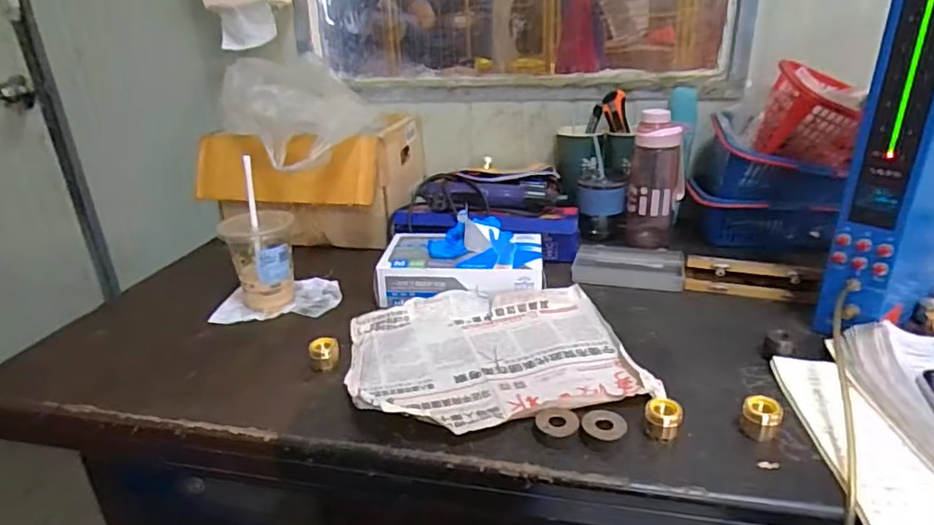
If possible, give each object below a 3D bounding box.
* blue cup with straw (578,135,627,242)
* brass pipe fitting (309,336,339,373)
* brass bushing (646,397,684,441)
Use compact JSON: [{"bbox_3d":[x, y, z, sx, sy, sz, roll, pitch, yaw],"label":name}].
[{"bbox_3d":[0.227,-0.114,0.971,0.077,0.146,0.069,1,24,9],"label":"blue cup with straw"},{"bbox_3d":[-0.161,0.104,0.645,0.031,0.029,0.028,-7,24,-9],"label":"brass pipe fitting"},{"bbox_3d":[0.180,0.143,0.521,0.030,0.028,0.024,-2,24,4],"label":"brass bushing"}]

